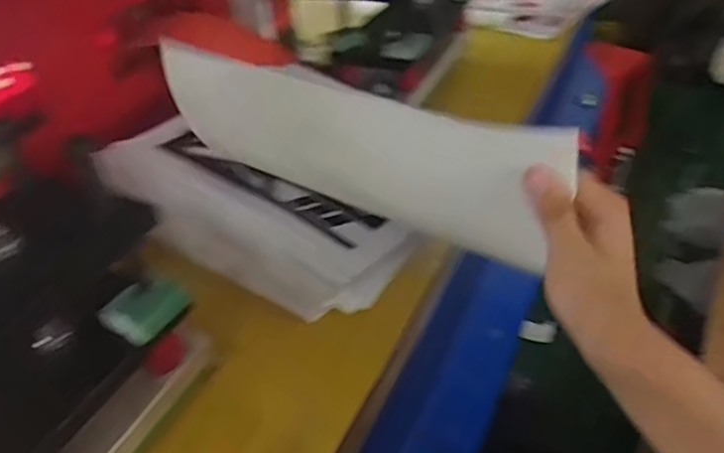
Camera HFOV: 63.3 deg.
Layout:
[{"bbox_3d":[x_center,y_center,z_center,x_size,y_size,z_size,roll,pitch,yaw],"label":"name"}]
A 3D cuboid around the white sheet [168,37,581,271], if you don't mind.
[{"bbox_3d":[-0.013,-0.053,0.409,0.308,0.139,0.015,20,64,26],"label":"white sheet"}]

